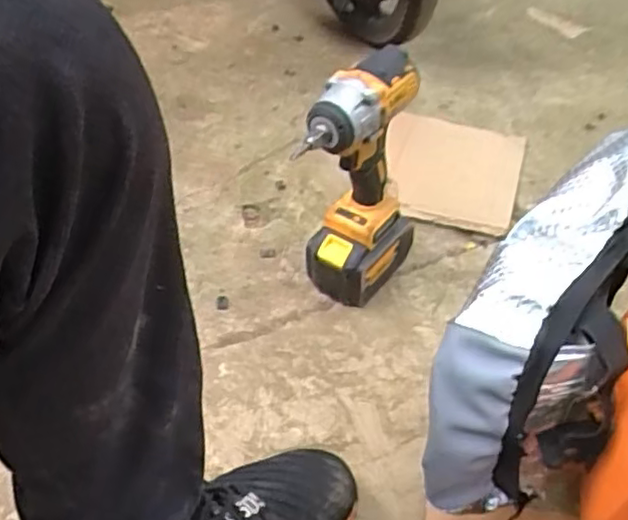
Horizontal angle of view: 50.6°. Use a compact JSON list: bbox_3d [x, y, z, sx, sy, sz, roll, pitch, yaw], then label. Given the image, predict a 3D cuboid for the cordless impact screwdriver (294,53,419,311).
[{"bbox_3d":[0.048,-0.070,0.694,0.084,0.261,0.145,21,49,19],"label":"cordless impact screwdriver"}]

